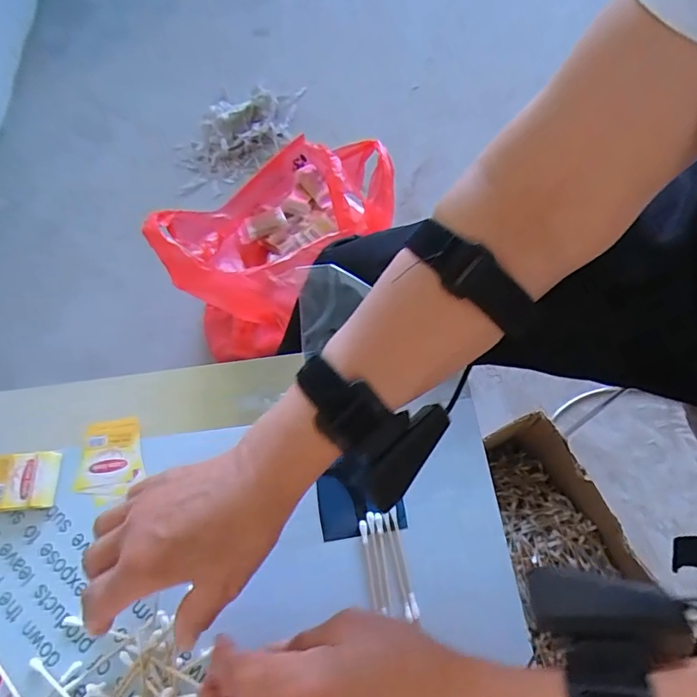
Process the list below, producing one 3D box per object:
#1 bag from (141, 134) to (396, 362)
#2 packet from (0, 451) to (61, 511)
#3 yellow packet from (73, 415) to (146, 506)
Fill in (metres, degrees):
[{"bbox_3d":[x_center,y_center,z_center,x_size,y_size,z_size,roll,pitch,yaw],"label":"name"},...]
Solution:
[{"bbox_3d":[-0.115,-0.207,0.863,0.279,0.217,0.425,40,73,20],"label":"bag"},{"bbox_3d":[-0.243,0.098,0.365,0.049,0.012,0.042,-6,64,1],"label":"packet"},{"bbox_3d":[-0.185,0.085,0.376,0.049,0.005,0.061,-16,64,-3],"label":"yellow packet"}]

